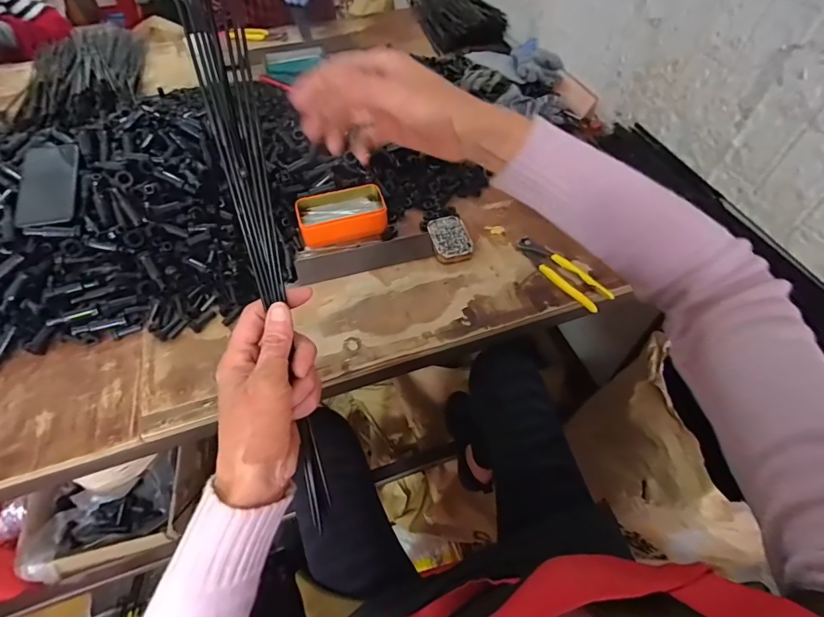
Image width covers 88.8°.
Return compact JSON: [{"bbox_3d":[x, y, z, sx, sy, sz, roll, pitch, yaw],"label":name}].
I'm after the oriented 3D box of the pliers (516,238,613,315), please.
[{"bbox_3d":[0.231,-0.057,0.656,0.045,0.021,0.164,-33,60,-22],"label":"pliers"}]

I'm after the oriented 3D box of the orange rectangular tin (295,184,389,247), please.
[{"bbox_3d":[-0.118,-0.162,0.713,0.144,0.042,0.085,-12,54,-9],"label":"orange rectangular tin"}]

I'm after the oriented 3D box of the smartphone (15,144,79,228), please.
[{"bbox_3d":[-0.553,-0.194,0.640,0.074,0.009,0.166,-10,64,-15],"label":"smartphone"}]

